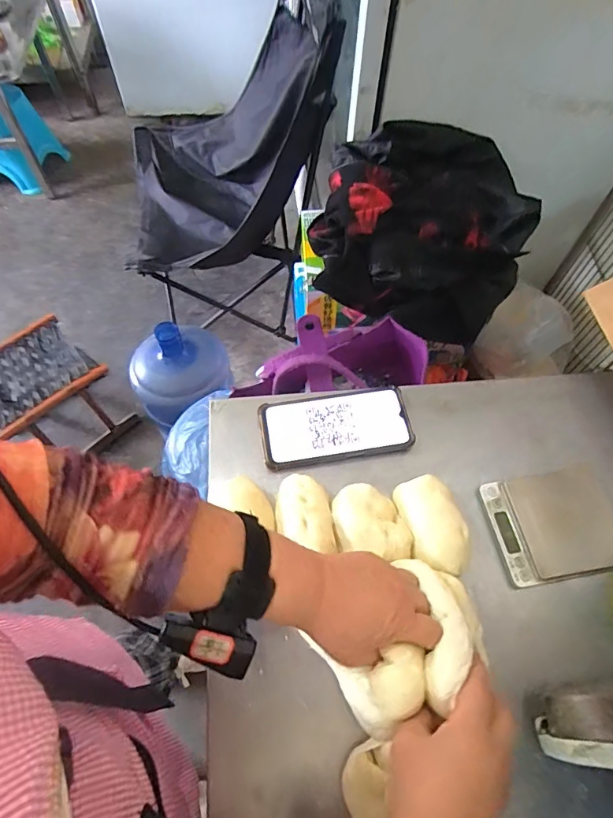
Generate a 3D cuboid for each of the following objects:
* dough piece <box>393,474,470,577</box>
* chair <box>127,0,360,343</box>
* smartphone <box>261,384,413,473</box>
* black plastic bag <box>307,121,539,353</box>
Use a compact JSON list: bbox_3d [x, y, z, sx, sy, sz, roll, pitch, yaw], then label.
[{"bbox_3d":[0.123,0.117,0.458,0.056,0.036,0.094,-10,63,-7],"label":"dough piece"},{"bbox_3d":[-0.205,-0.661,1.256,0.558,0.855,0.603,-9,62,-6],"label":"chair"},{"bbox_3d":[0.032,0.020,0.520,0.162,0.017,0.079,-8,62,-6],"label":"smartphone"},{"bbox_3d":[0.196,-0.312,0.792,0.352,0.195,0.321,22,63,10],"label":"black plastic bag"}]

